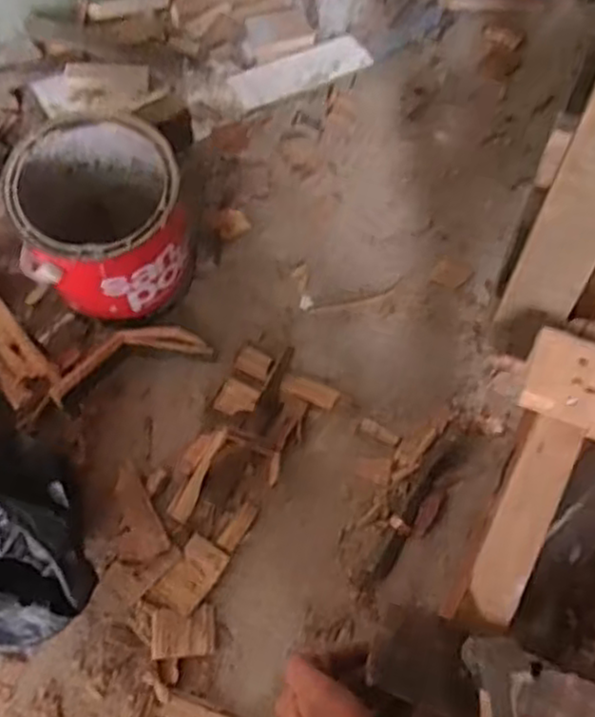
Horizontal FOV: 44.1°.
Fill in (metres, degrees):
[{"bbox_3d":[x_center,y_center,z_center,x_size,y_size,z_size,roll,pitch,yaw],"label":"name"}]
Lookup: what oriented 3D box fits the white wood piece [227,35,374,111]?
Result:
[{"bbox_3d":[0.004,-0.359,0.921,0.175,0.015,0.062,-24,65,-12],"label":"white wood piece"}]

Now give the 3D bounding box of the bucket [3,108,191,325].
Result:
[{"bbox_3d":[-0.184,-0.127,0.720,0.154,0.166,0.157,-7,62,-3],"label":"bucket"}]

